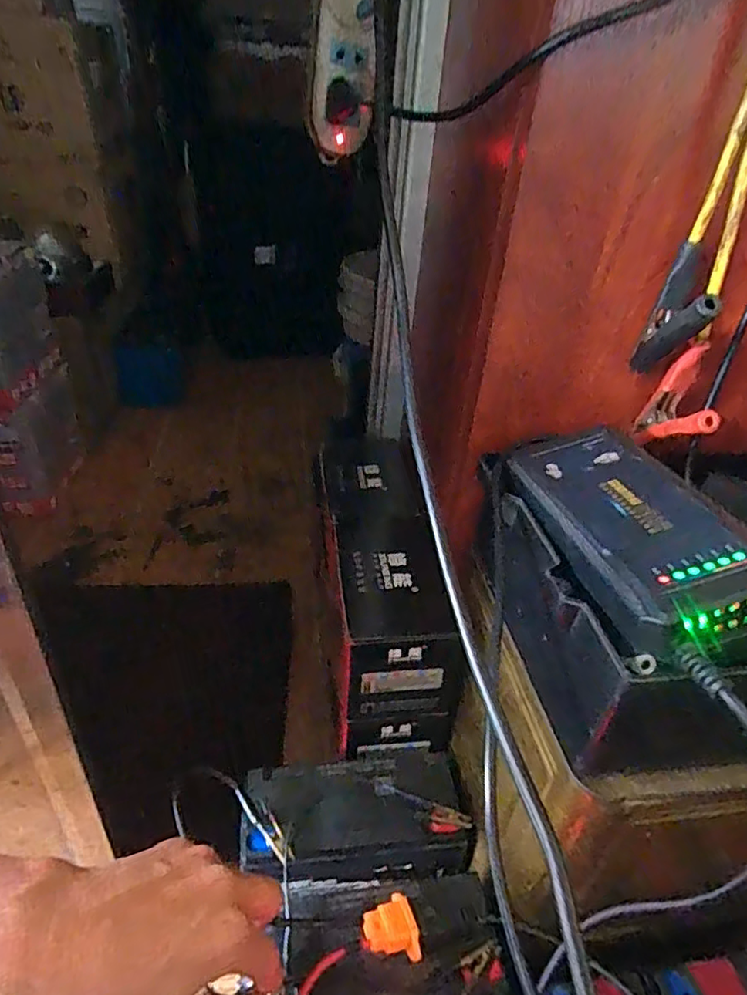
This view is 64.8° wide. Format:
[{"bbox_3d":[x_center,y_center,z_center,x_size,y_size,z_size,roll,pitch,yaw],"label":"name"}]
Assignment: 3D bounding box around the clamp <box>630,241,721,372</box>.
[{"bbox_3d":[0.200,-0.114,0.385,0.022,0.081,0.064,6,35,1],"label":"clamp"}]

